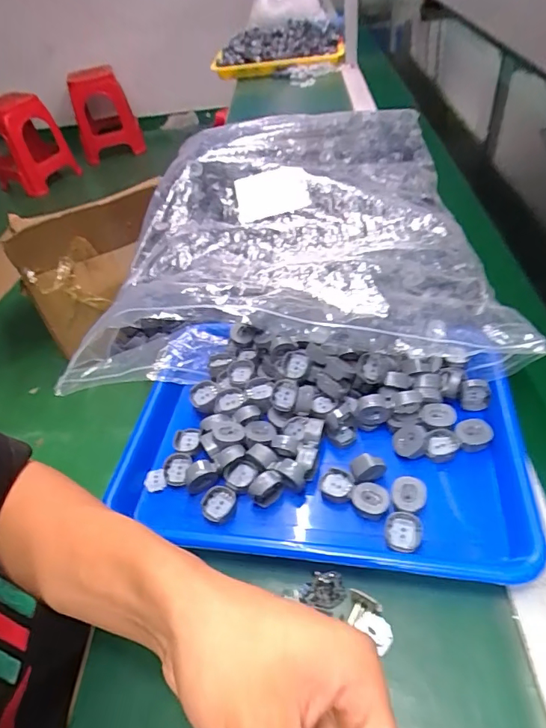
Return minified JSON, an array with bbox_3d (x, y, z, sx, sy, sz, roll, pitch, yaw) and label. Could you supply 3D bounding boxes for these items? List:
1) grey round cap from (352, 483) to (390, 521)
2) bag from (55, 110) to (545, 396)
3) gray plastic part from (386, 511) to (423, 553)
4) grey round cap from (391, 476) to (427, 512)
[{"bbox_3d":[0.077,0.108,0.365,0.029,0.010,0.027,22,53,28],"label":"grey round cap"},{"bbox_3d":[0.022,-0.211,0.612,0.438,0.084,0.566,-2,45,8],"label":"bag"},{"bbox_3d":[0.099,0.127,0.347,0.026,0.009,0.027,0,46,9],"label":"gray plastic part"},{"bbox_3d":[0.107,0.103,0.361,0.027,0.010,0.027,-5,45,5],"label":"grey round cap"}]

